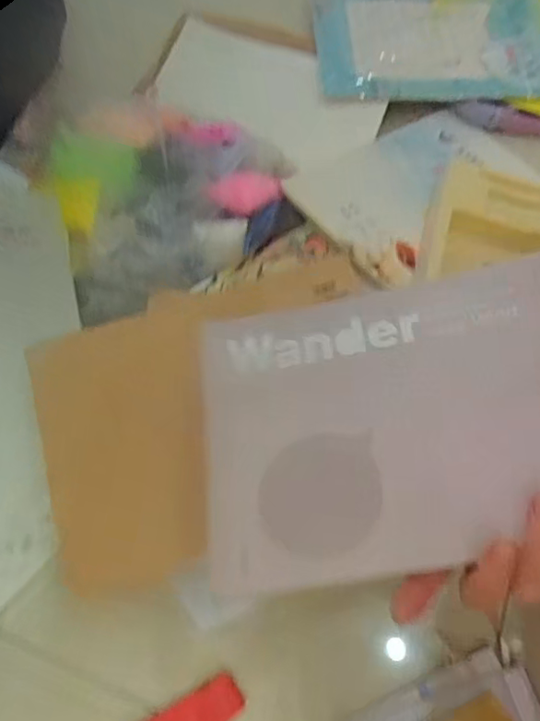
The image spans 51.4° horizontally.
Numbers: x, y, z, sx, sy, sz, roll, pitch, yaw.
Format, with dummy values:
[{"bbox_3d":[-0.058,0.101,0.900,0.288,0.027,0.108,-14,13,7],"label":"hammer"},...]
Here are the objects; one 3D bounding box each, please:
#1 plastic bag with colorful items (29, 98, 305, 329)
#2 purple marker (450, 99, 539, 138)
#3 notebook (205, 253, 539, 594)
[{"bbox_3d":[-0.094,-0.156,0.492,0.222,0.069,0.171,-29,68,-12],"label":"plastic bag with colorful items"},{"bbox_3d":[0.256,-0.263,0.613,0.114,0.019,0.029,12,66,6],"label":"purple marker"},{"bbox_3d":[0.082,0.029,0.346,0.251,0.019,0.184,-12,60,12],"label":"notebook"}]

